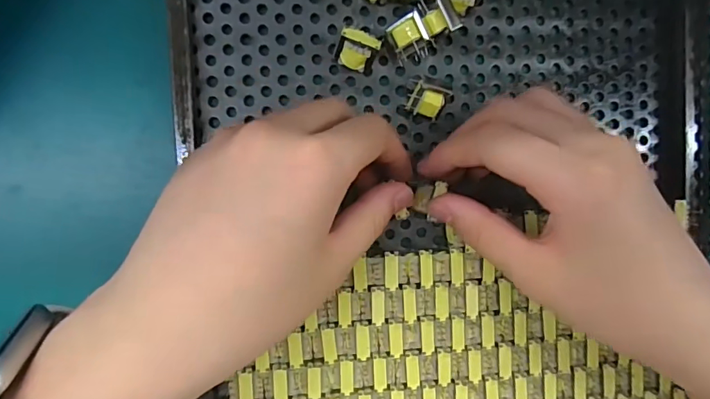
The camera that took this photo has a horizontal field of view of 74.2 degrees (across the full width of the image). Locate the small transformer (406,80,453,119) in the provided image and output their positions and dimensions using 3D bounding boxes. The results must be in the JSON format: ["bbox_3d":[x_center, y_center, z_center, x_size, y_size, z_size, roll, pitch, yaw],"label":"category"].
[{"bbox_3d":[0.036,-0.049,0.239,0.017,0.018,0.014,18,91,-8],"label":"small transformer"}]

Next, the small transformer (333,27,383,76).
[{"bbox_3d":[0.001,-0.073,0.233,0.020,0.017,0.016,13,91,-8],"label":"small transformer"}]

